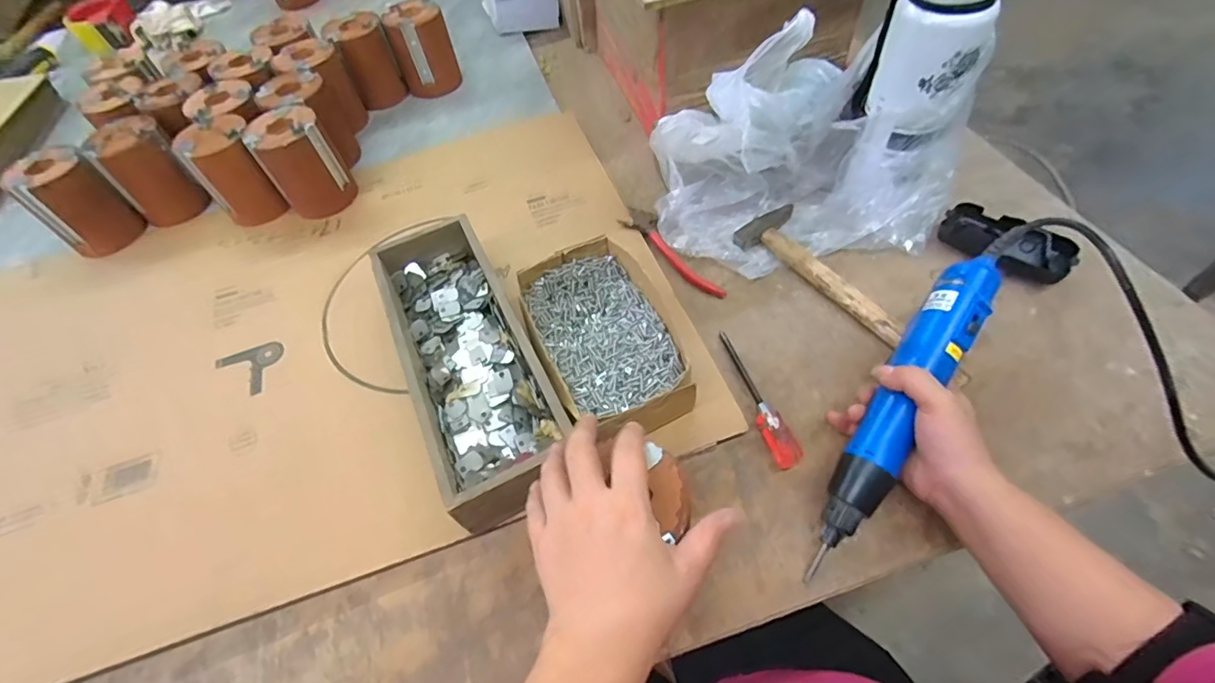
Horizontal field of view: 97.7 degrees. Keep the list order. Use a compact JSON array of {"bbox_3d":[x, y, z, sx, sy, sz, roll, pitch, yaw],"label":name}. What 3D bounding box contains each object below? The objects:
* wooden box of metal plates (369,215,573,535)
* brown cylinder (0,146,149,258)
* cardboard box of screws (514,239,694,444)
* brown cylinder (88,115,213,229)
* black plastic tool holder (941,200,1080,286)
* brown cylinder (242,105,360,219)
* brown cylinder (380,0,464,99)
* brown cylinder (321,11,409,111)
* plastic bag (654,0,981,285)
[{"bbox_3d":[-0.122,0.008,0.465,0.098,0.066,0.296,-24,57,-11],"label":"wooden box of metal plates"},{"bbox_3d":[-0.605,-0.157,0.607,0.072,0.100,0.077,25,62,20],"label":"brown cylinder"},{"bbox_3d":[-0.001,-0.001,0.467,0.117,0.058,0.200,-22,57,-10],"label":"cardboard box of screws"},{"bbox_3d":[-0.541,-0.200,0.631,0.085,0.100,0.077,37,66,26],"label":"brown cylinder"},{"bbox_3d":[0.382,-0.095,0.513,0.110,0.037,0.053,38,67,26],"label":"black plastic tool holder"},{"bbox_3d":[-0.353,-0.206,0.617,0.077,0.099,0.073,-34,60,-17],"label":"brown cylinder"},{"bbox_3d":[-0.256,-0.409,0.743,0.080,0.098,0.077,-18,56,-8],"label":"brown cylinder"},{"bbox_3d":[-0.333,-0.386,0.739,0.073,0.100,0.080,-24,57,-11],"label":"brown cylinder"},{"bbox_3d":[0.186,-0.189,0.533,0.274,0.142,0.185,-8,56,0],"label":"plastic bag"}]

